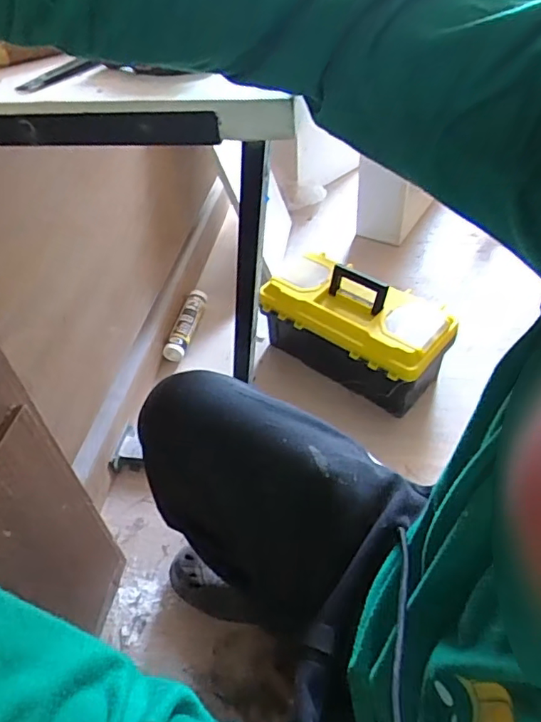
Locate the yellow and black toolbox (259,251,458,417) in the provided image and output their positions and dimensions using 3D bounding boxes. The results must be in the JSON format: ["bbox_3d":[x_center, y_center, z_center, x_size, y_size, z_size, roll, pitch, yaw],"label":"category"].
[{"bbox_3d":[0.182,-0.065,1.169,0.385,0.216,0.191,32,56,29],"label":"yellow and black toolbox"}]

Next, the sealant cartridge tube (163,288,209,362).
[{"bbox_3d":[-0.211,-0.097,1.350,0.049,0.054,0.221,7,48,11],"label":"sealant cartridge tube"}]

